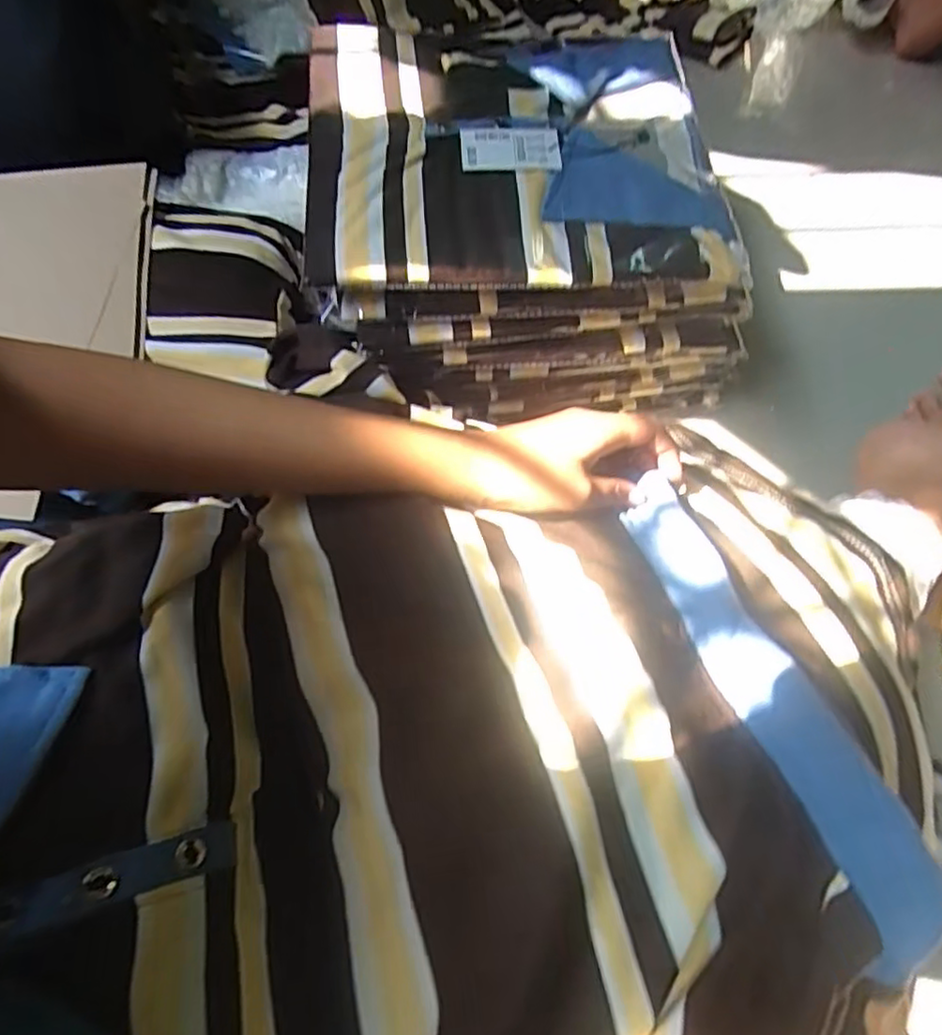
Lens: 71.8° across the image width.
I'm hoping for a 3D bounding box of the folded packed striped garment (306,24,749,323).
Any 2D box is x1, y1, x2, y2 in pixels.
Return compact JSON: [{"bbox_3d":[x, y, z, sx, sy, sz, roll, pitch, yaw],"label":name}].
[{"bbox_3d":[0.028,-0.257,0.454,0.279,0.049,0.258,-1,64,-3],"label":"folded packed striped garment"}]

